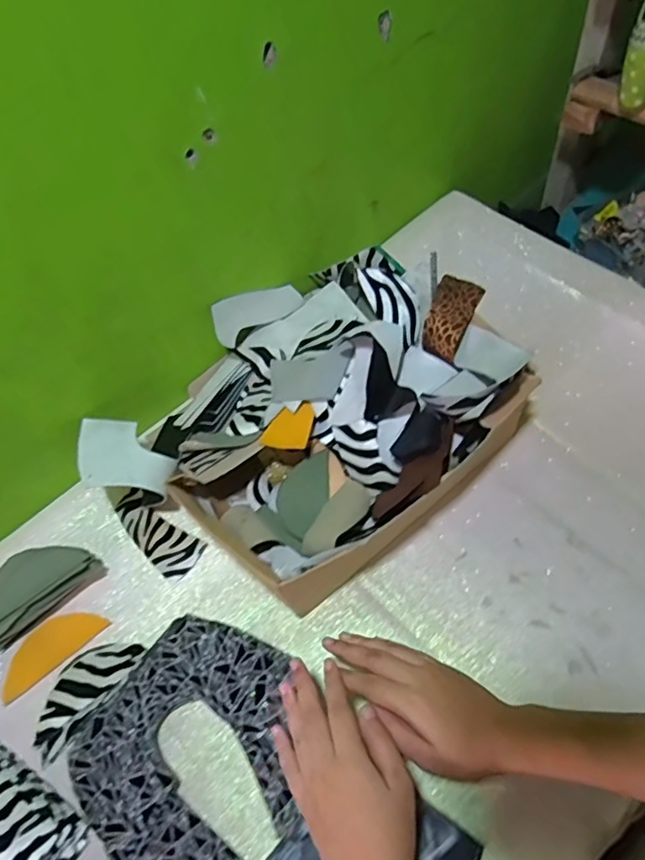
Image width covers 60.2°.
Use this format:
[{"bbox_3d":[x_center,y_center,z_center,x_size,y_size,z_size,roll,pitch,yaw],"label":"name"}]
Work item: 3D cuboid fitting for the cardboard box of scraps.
[{"bbox_3d":[0.034,-0.008,0.572,0.361,0.112,0.217,-39,62,-16],"label":"cardboard box of scraps"}]

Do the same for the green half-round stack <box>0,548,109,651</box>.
[{"bbox_3d":[-0.298,0.159,0.571,0.126,0.034,0.062,-37,61,-16],"label":"green half-round stack"}]

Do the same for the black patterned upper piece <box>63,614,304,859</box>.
[{"bbox_3d":[-0.105,0.278,0.482,0.186,0.019,0.197,36,70,20],"label":"black patterned upper piece"}]

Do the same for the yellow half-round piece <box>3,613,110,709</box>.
[{"bbox_3d":[-0.276,0.219,0.563,0.106,0.006,0.045,-36,74,-20],"label":"yellow half-round piece"}]

